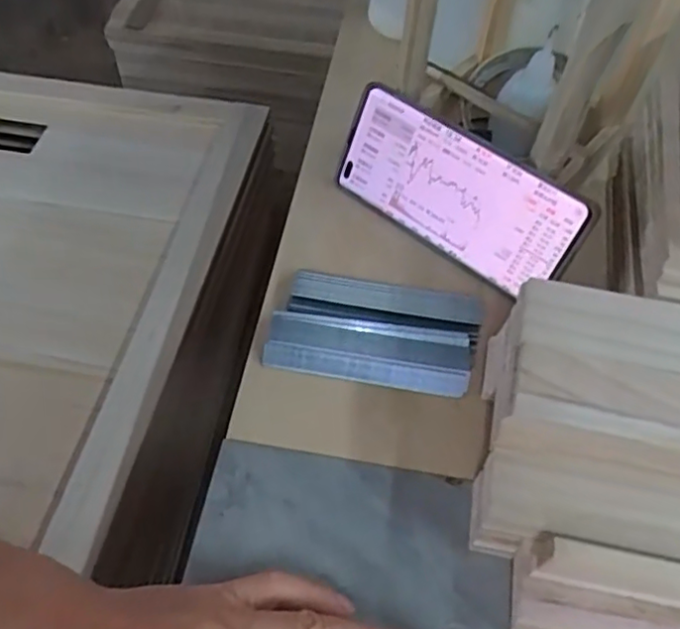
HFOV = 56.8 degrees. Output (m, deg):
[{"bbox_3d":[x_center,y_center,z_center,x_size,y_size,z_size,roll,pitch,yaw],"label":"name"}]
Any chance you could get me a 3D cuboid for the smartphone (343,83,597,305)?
[{"bbox_3d":[0.070,-0.075,0.397,0.158,0.076,0.005,36,38,19],"label":"smartphone"}]

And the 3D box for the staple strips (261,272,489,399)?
[{"bbox_3d":[0.021,0.008,0.374,0.119,0.013,0.068,9,55,4],"label":"staple strips"}]

